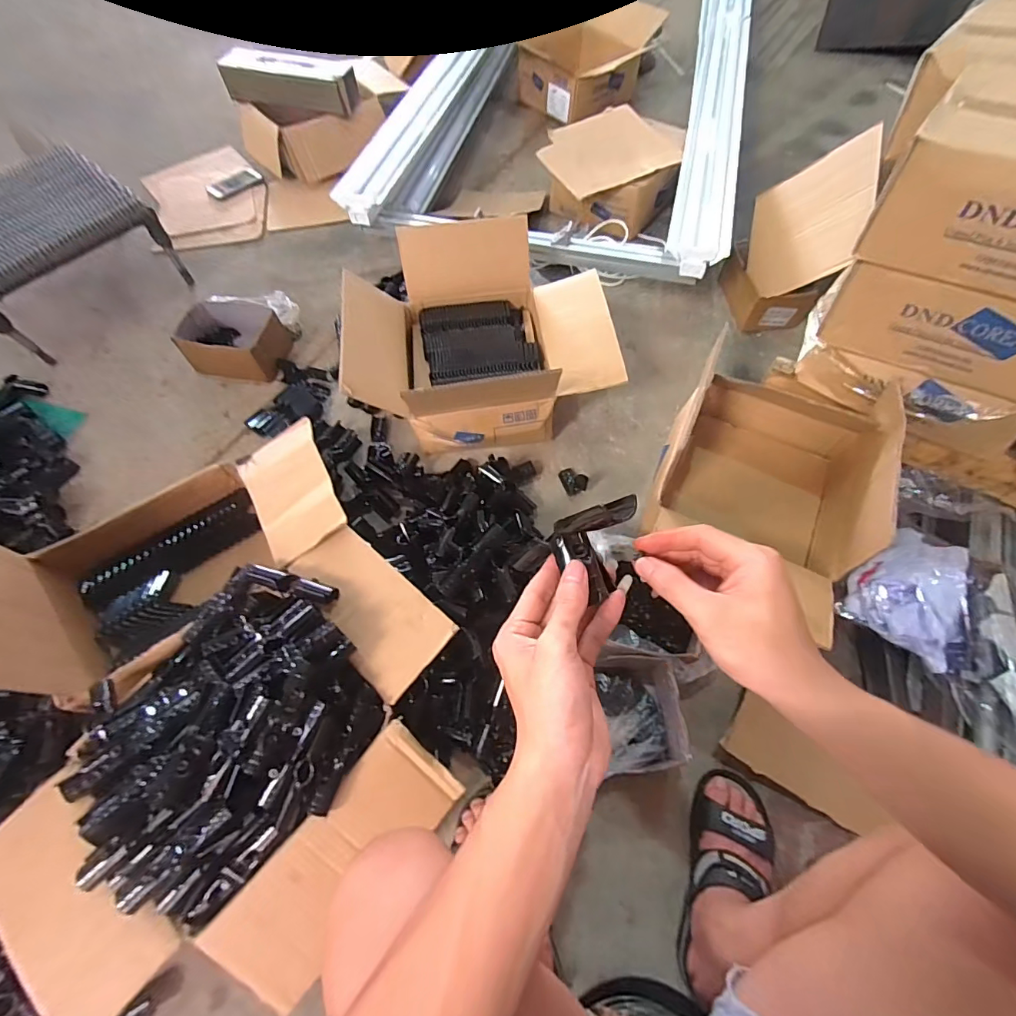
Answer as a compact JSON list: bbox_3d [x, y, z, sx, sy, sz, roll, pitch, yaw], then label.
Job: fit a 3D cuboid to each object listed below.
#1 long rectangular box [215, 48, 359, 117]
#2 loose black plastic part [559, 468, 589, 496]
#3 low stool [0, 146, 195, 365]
[{"bbox_3d":[-0.626,-1.214,1.340,0.395,0.093,0.122,15,63,8],"label":"long rectangular box"},{"bbox_3d":[0.128,-0.060,0.923,0.037,0.053,0.066,-19,63,-9],"label":"loose black plastic part"},{"bbox_3d":[-1.101,-0.624,1.135,0.395,0.214,0.411,37,68,18],"label":"low stool"}]

